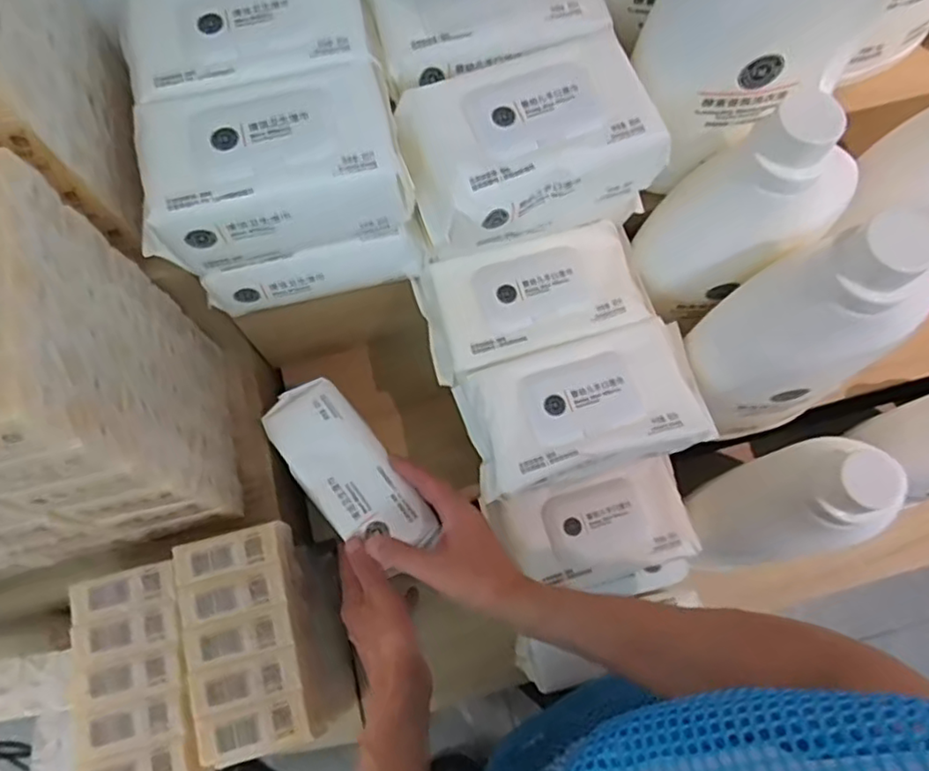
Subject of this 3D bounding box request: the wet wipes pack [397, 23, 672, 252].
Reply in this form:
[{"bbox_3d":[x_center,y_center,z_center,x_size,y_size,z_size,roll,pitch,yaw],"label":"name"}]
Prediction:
[{"bbox_3d":[0.045,-0.193,0.507,0.191,0.078,0.129,-27,73,-8],"label":"wet wipes pack"}]

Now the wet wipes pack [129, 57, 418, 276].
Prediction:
[{"bbox_3d":[-0.142,-0.165,0.482,0.186,0.072,0.103,-13,72,-4],"label":"wet wipes pack"}]

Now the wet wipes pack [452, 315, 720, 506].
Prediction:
[{"bbox_3d":[0.105,0.017,0.540,0.204,0.042,0.106,-16,72,-5],"label":"wet wipes pack"}]

